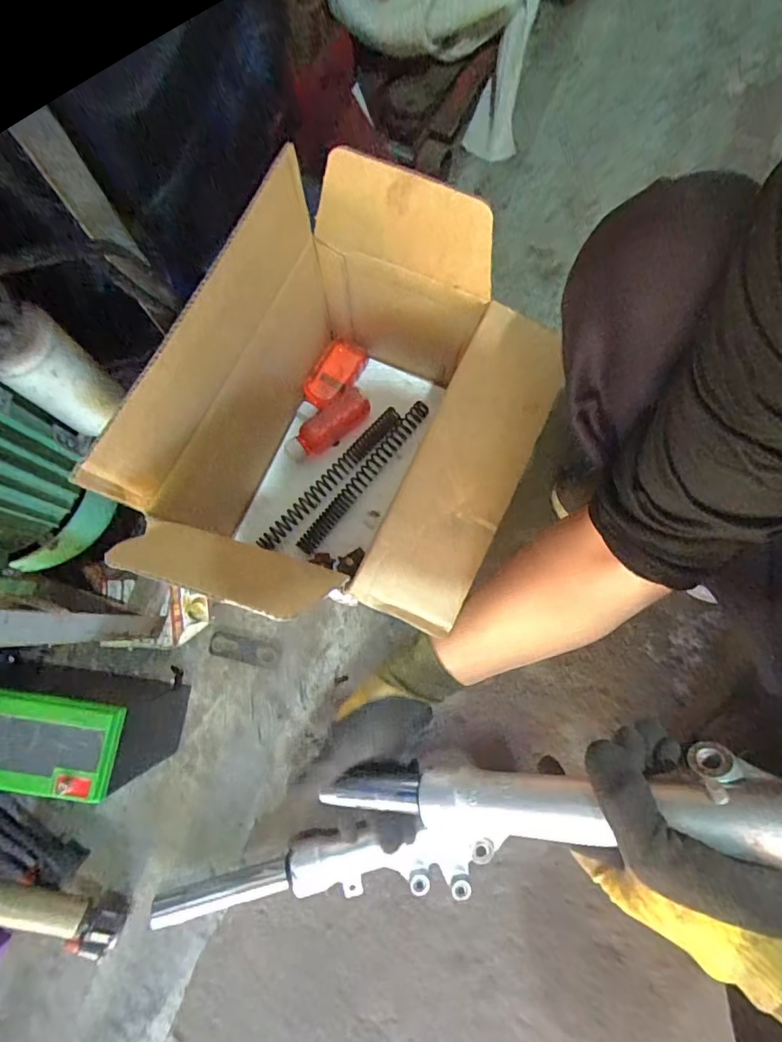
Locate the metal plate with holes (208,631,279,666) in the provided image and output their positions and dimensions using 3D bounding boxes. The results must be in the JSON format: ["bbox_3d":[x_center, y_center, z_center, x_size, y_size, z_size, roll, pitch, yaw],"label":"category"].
[{"bbox_3d":[-0.179,0.157,0.595,0.086,0.006,0.030,12,78,1],"label":"metal plate with holes"}]

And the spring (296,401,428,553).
[{"bbox_3d":[-0.033,-0.059,0.625,0.024,0.018,0.243,38,80,6],"label":"spring"}]

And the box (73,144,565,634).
[{"bbox_3d":[-0.037,-0.077,0.499,0.307,0.297,0.356,26,79,4],"label":"box"}]

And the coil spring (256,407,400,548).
[{"bbox_3d":[-0.075,-0.056,0.622,0.025,0.021,0.240,42,81,7],"label":"coil spring"}]

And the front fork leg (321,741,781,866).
[{"bbox_3d":[0.101,0.202,0.349,0.357,0.044,0.047,-18,77,32],"label":"front fork leg"}]

